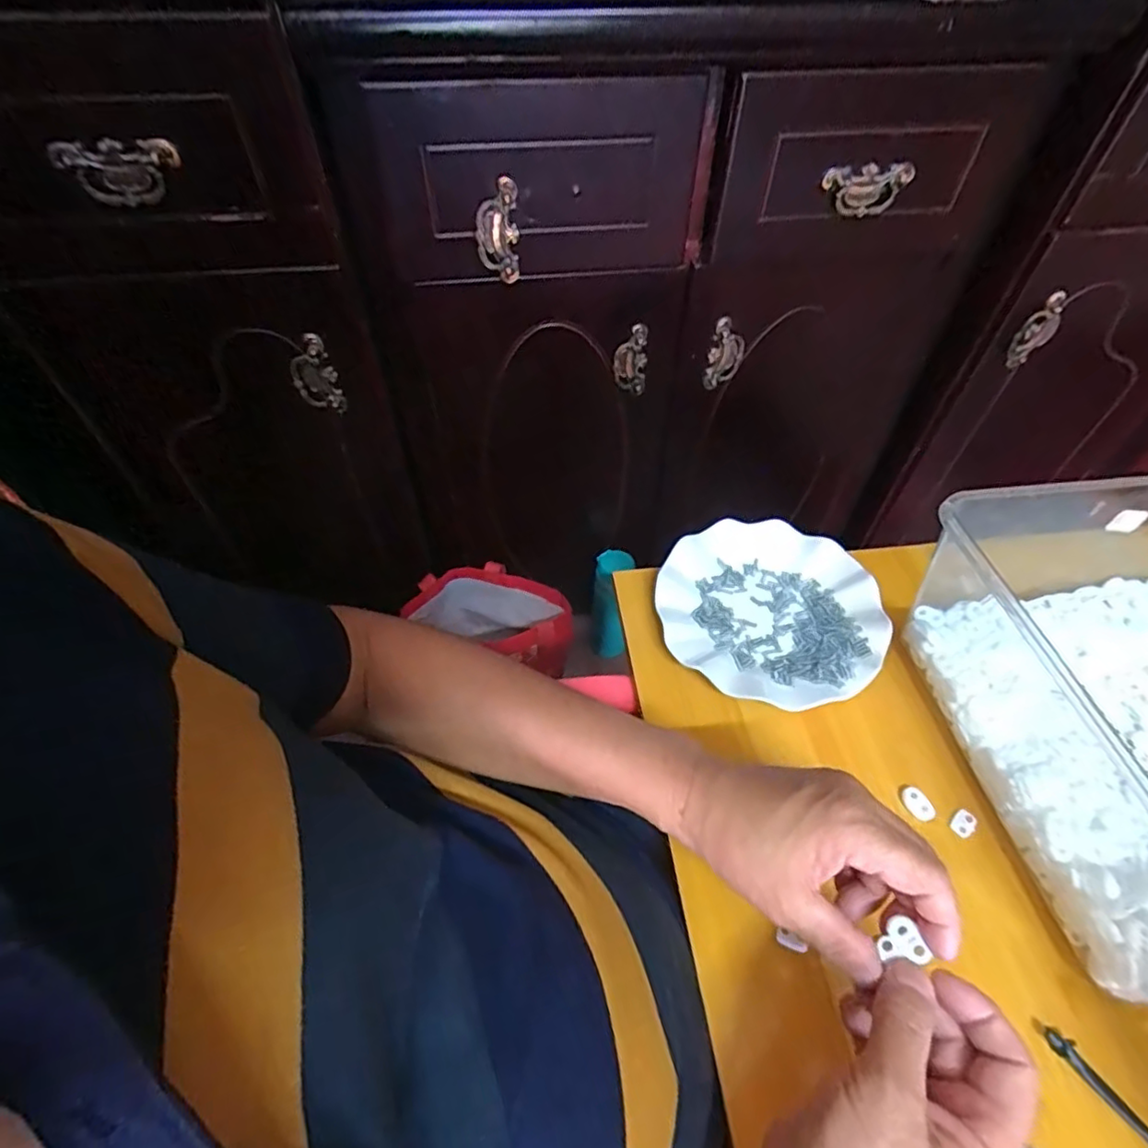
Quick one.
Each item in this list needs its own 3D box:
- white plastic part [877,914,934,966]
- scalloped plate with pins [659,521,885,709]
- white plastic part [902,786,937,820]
[{"bbox_3d":[0.162,0.185,0.302,0.020,0.004,0.021,-32,62,12],"label":"white plastic part"},{"bbox_3d":[0.161,0.030,0.508,0.176,0.022,0.174,0,52,-1],"label":"scalloped plate with pins"},{"bbox_3d":[0.239,0.158,0.417,0.017,0.009,0.023,-25,56,-20],"label":"white plastic part"}]

